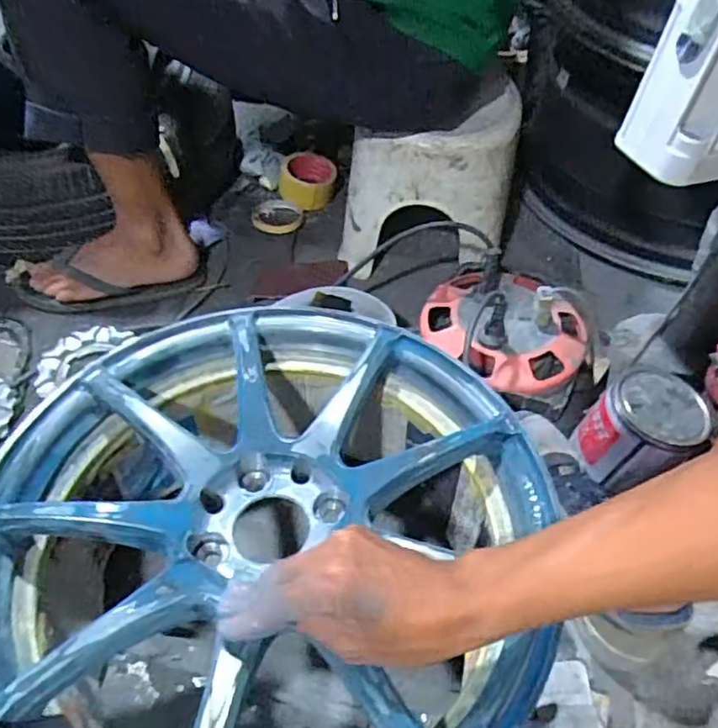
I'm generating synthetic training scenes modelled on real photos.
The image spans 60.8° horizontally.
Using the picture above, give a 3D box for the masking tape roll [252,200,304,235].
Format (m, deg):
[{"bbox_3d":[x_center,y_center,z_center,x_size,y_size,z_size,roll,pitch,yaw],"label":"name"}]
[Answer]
[{"bbox_3d":[-0.130,-0.235,0.978,0.074,0.021,0.074,1,50,-2],"label":"masking tape roll"}]

